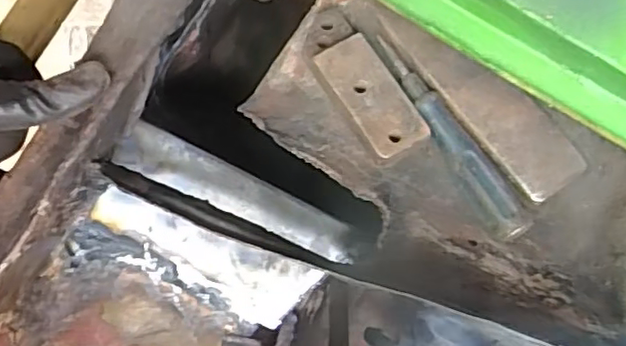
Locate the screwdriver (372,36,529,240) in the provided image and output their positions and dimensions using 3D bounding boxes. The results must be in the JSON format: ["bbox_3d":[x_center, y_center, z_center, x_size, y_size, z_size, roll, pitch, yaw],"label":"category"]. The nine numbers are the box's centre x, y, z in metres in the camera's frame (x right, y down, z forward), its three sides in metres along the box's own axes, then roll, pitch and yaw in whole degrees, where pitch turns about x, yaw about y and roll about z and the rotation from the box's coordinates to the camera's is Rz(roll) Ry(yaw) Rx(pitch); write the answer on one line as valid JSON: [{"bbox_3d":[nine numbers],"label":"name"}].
[{"bbox_3d":[0.083,-0.027,0.396,0.019,0.027,0.155,-29,78,-7],"label":"screwdriver"}]

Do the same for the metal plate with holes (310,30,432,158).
[{"bbox_3d":[0.037,-0.050,0.400,0.036,0.006,0.084,-31,78,-8],"label":"metal plate with holes"}]

